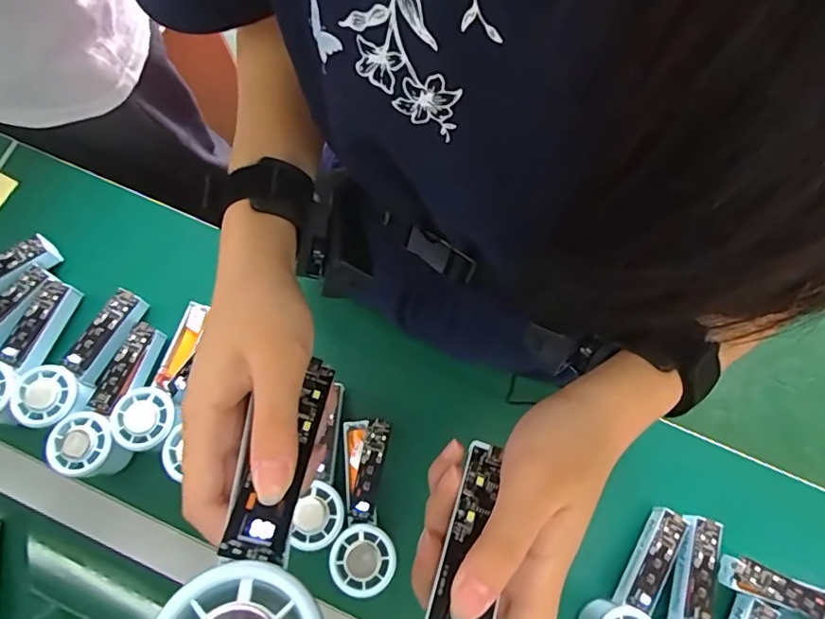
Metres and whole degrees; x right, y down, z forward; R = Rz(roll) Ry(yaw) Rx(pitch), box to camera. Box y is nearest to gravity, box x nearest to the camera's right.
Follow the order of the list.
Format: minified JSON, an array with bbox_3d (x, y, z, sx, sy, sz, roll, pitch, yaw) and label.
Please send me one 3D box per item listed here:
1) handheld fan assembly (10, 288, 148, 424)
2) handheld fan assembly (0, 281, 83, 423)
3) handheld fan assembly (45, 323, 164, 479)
[{"bbox_3d":[-0.319,0.048,0.518,0.060,0.034,0.146,27,65,7],"label":"handheld fan assembly"},{"bbox_3d":[-0.381,0.040,0.518,0.059,0.031,0.146,20,60,5],"label":"handheld fan assembly"},{"bbox_3d":[-0.285,0.085,0.510,0.057,0.050,0.145,19,77,5],"label":"handheld fan assembly"}]

